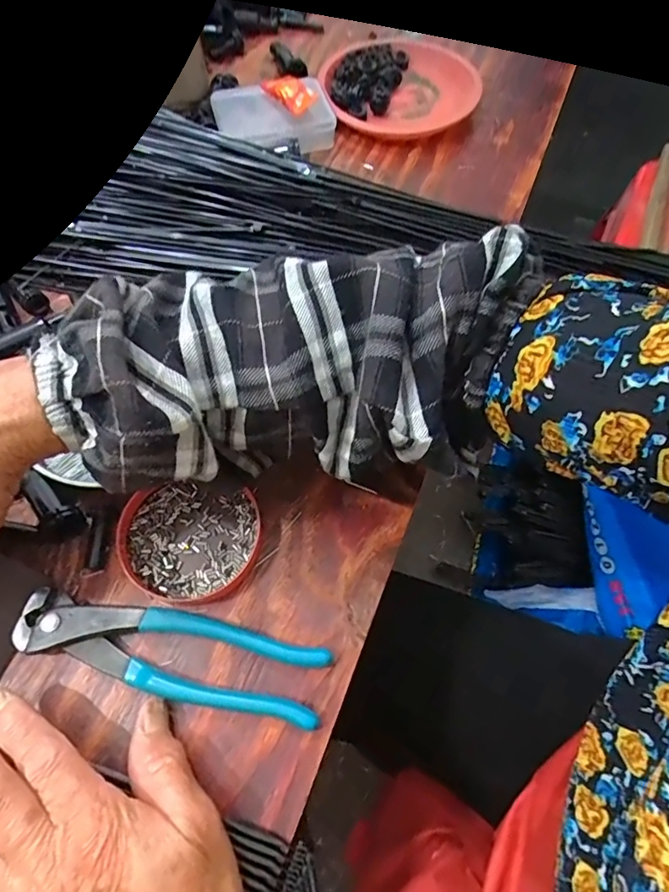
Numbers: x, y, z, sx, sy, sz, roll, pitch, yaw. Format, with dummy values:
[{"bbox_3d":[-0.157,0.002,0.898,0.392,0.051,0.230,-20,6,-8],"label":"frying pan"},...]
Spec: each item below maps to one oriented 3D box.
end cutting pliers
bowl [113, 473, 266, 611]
[{"bbox_3d":[-0.086,0.109,0.271,0.162,0.013,0.039,13,66,4],"label":"end cutting pliers"},{"bbox_3d":[-0.085,0.052,0.300,0.080,0.009,0.074,1,65,-2],"label":"bowl"}]

